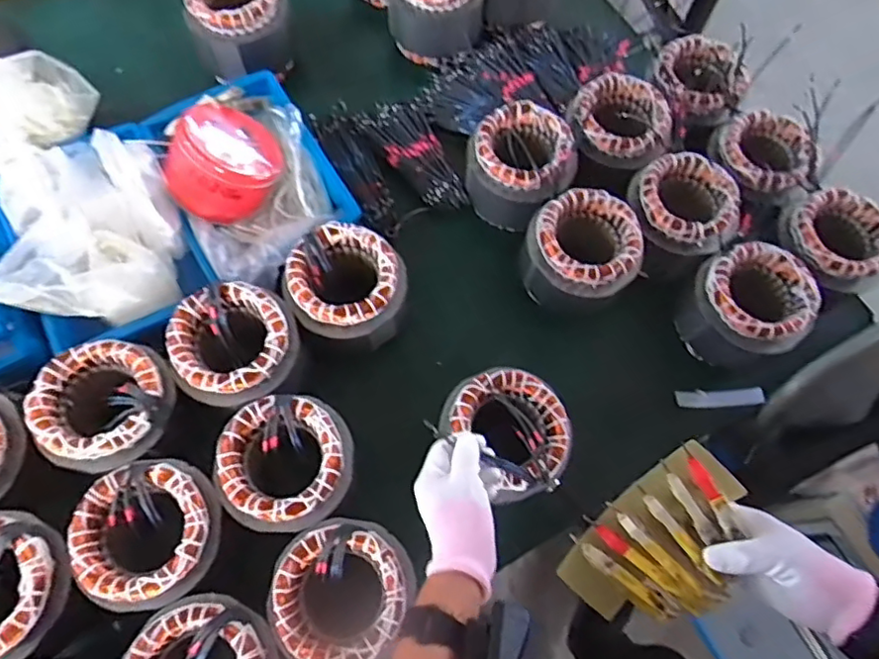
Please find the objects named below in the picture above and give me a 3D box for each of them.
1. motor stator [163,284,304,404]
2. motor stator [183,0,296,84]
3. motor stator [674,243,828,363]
[{"bbox_3d":[-0.243,0.018,0.707,0.142,0.059,0.130,-29,73,-13],"label":"motor stator"},{"bbox_3d":[-0.302,-0.465,0.914,0.140,0.119,0.146,1,69,-2],"label":"motor stator"},{"bbox_3d":[0.403,-0.026,0.800,0.142,0.127,0.135,14,69,3],"label":"motor stator"}]

